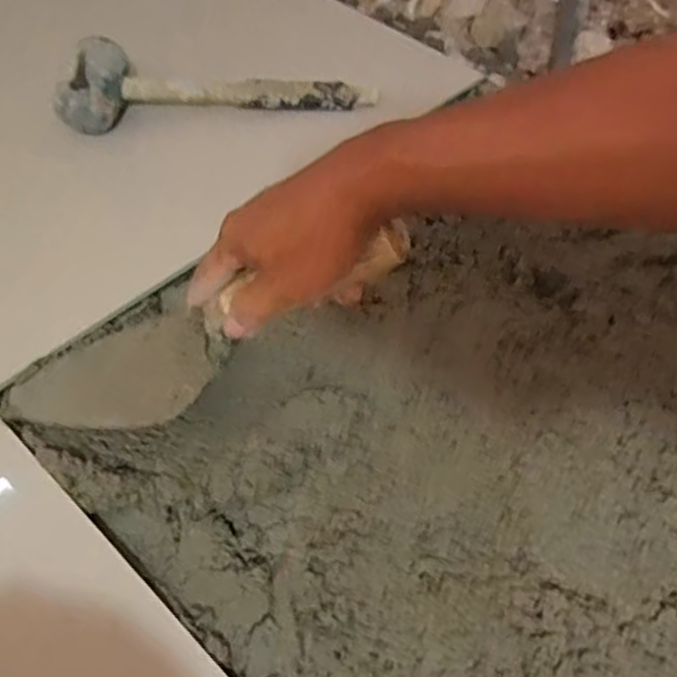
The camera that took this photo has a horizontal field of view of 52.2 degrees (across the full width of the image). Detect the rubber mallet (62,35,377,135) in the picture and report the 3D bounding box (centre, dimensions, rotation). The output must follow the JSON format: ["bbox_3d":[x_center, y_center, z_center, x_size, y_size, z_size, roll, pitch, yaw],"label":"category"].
[{"bbox_3d":[-0.116,-0.251,0.688,0.305,0.069,0.090,-7,52,-9],"label":"rubber mallet"}]

